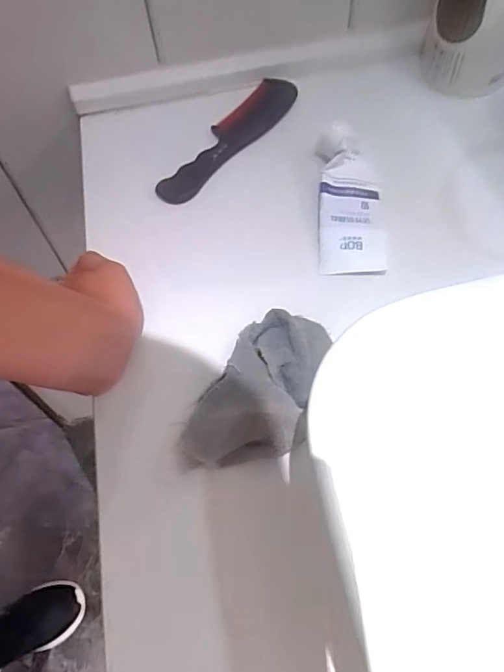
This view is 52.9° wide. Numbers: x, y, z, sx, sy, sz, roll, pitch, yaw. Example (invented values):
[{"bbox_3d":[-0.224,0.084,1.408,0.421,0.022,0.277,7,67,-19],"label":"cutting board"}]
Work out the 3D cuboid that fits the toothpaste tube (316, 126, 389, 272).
[{"bbox_3d":[0.085,-0.121,0.444,0.053,0.029,0.154,1,60,5],"label":"toothpaste tube"}]

